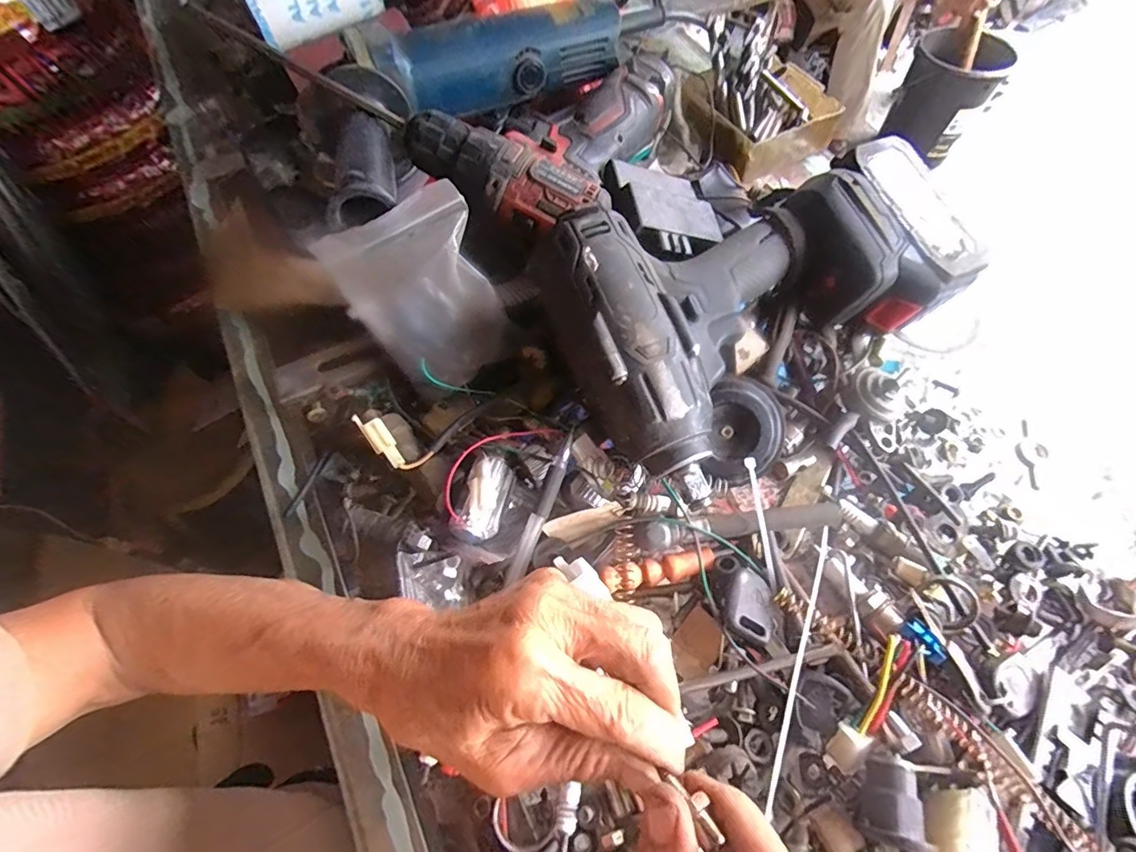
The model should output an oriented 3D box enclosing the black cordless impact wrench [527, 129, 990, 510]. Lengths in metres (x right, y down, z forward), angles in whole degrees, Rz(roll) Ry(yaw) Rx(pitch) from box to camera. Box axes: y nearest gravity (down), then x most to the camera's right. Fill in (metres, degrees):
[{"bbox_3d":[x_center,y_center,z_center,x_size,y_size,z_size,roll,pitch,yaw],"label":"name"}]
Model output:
[{"bbox_3d":[0.123,-0.077,0.313,0.266,0.077,0.164,-22,64,-9],"label":"black cordless impact wrench"}]

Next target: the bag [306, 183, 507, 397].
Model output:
[{"bbox_3d":[-0.092,-0.087,0.322,0.087,0.068,0.113,-32,66,-13],"label":"bag"}]

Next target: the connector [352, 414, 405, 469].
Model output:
[{"bbox_3d":[-0.110,0.008,0.301,0.013,0.007,0.037,-40,103,-16],"label":"connector"}]

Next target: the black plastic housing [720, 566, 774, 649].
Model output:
[{"bbox_3d":[0.095,0.094,0.270,0.029,0.014,0.037,25,67,14],"label":"black plastic housing"}]

